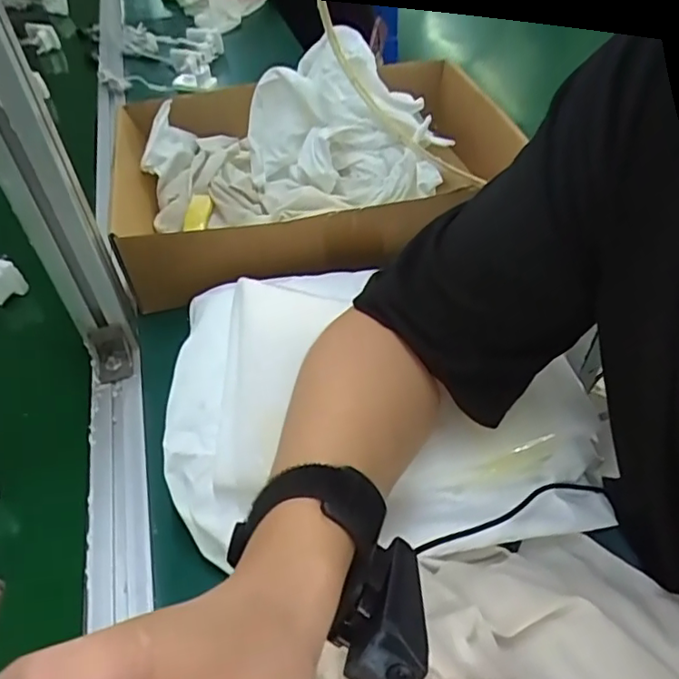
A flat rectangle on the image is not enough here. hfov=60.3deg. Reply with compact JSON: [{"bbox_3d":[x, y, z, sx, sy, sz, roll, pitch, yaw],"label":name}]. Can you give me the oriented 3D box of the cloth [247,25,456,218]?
[{"bbox_3d":[0.000,-0.209,0.583,0.175,0.093,0.222,-12,46,-7],"label":"cloth"}]

